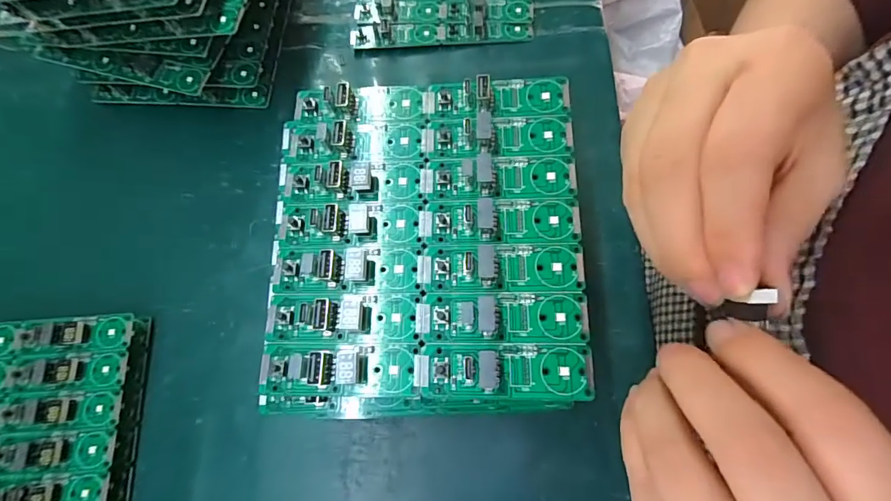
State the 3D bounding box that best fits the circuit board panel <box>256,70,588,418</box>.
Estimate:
[{"bbox_3d":[-0.010,-0.009,0.196,0.137,0.011,0.155,-2,71,2],"label":"circuit board panel"}]

